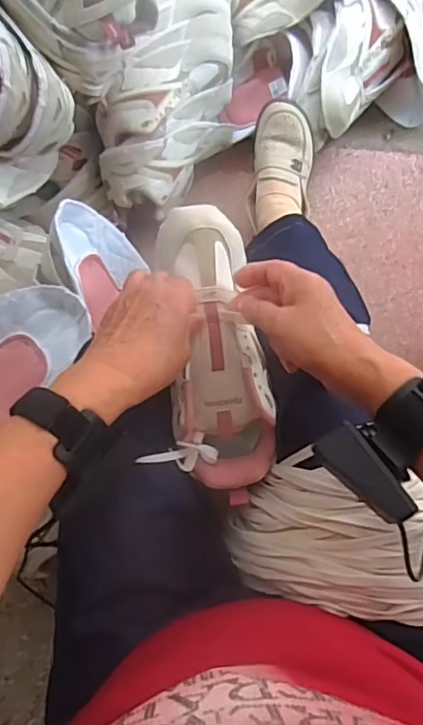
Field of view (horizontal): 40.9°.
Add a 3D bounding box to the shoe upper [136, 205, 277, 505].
[{"bbox_3d":[0.000,-0.009,0.477,0.089,0.050,0.241,-7,91,3],"label":"shoe upper"}]

